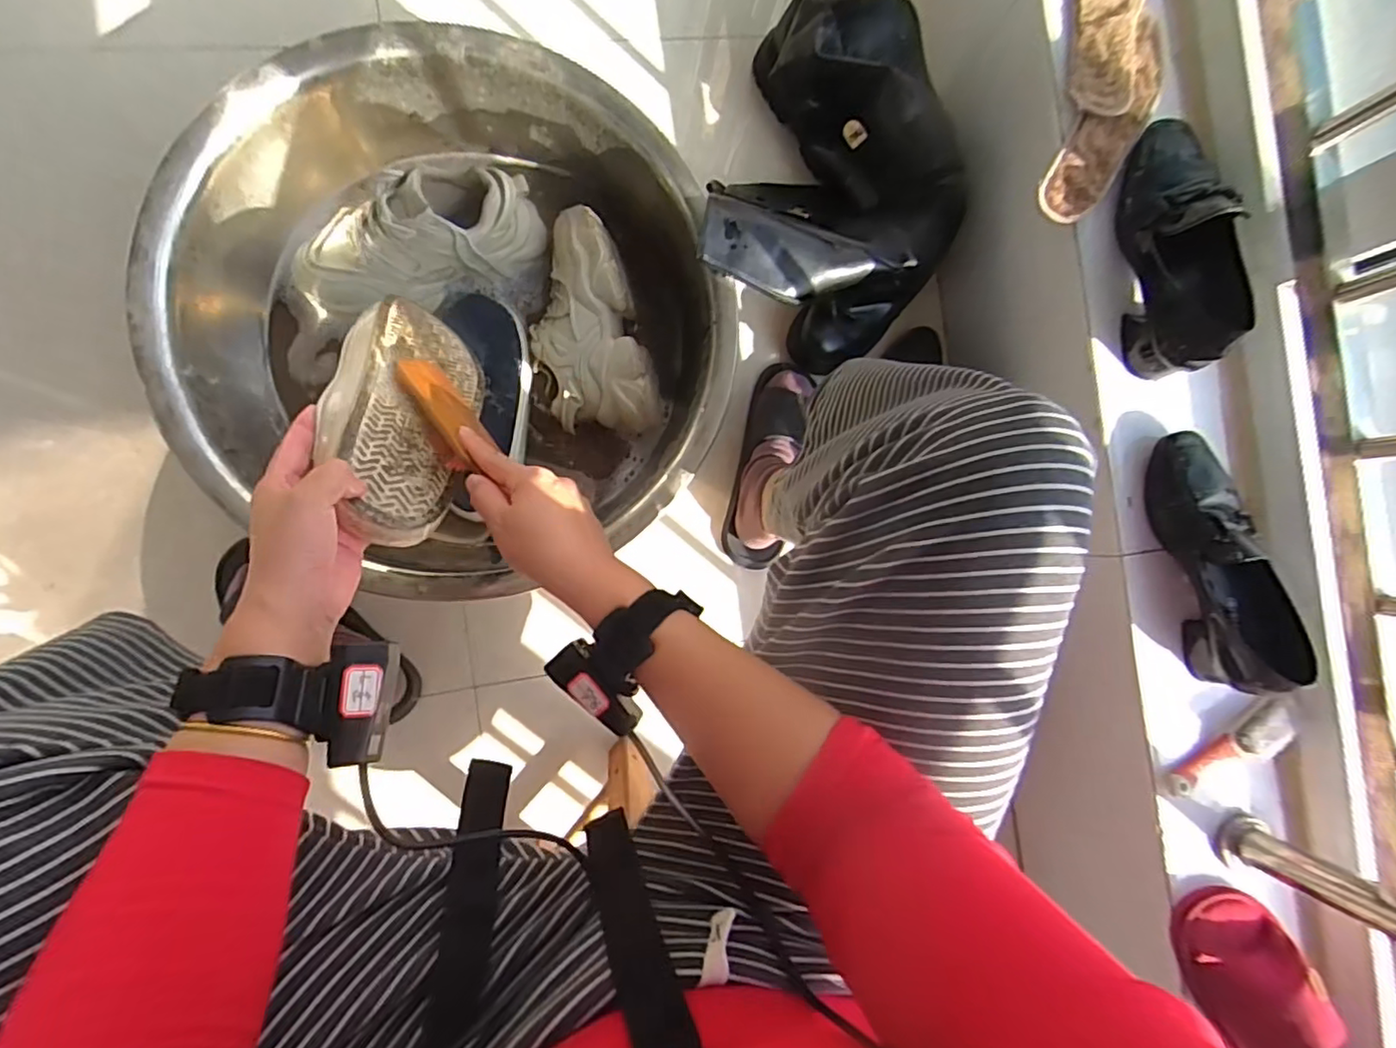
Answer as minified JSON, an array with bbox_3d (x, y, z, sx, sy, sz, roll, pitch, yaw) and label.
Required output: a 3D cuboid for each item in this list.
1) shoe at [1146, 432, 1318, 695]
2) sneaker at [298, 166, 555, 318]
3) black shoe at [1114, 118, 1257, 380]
[{"bbox_3d":[0.517,0.034,0.608,0.090,0.079,0.252,-14,91,-8],"label":"shoe"},{"bbox_3d":[-0.309,-0.303,0.672,0.267,0.099,0.125,-5,89,-8],"label":"sneaker"},{"bbox_3d":[0.482,-0.281,0.608,0.096,0.078,0.258,-3,89,-8],"label":"black shoe"}]

